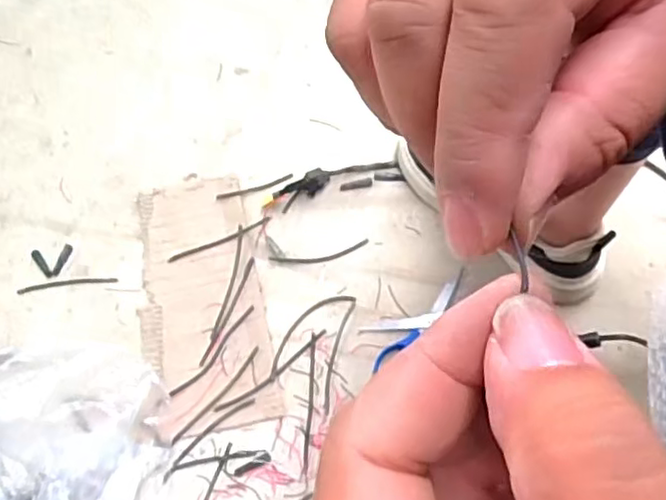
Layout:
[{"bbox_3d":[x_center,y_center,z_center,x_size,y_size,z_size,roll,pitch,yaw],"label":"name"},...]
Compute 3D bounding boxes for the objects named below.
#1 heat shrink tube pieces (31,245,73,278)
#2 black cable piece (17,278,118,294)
[{"bbox_3d":[-0.332,0.006,0.765,0.043,0.004,0.043,27,69,13],"label":"heat shrink tube pieces"},{"bbox_3d":[-0.305,0.039,0.749,0.111,0.004,0.011,-7,65,-2],"label":"black cable piece"}]

